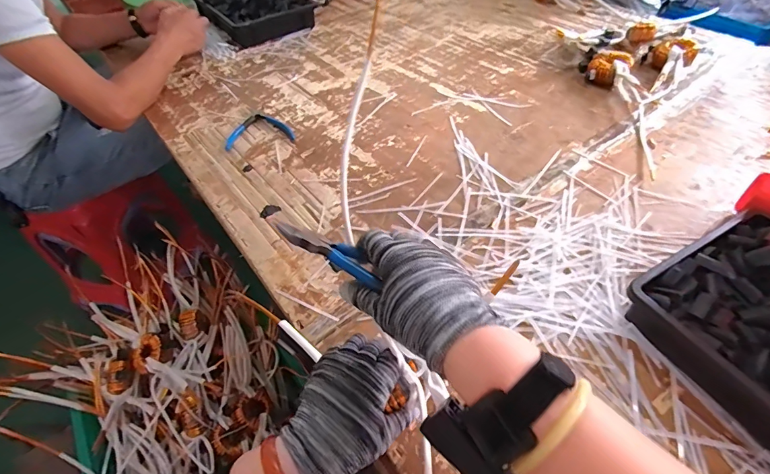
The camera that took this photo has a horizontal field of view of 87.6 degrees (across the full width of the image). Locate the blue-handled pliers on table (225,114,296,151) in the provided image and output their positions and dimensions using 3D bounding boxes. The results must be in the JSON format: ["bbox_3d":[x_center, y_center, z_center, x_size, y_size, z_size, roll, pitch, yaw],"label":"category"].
[{"bbox_3d":[-0.244,-0.212,0.785,0.125,0.008,0.110,-11,49,-6],"label":"blue-handled pliers on table"}]

